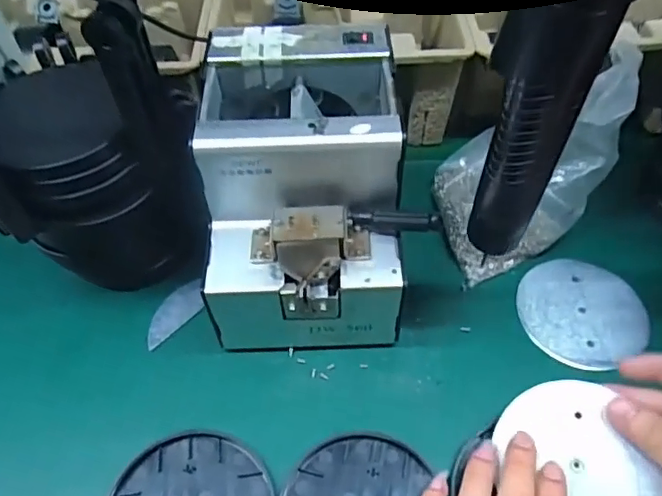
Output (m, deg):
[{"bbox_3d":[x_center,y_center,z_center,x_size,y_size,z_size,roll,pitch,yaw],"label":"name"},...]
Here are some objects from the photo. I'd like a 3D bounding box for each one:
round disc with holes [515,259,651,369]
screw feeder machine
[{"bbox_3d":[0.186,0.045,0.414,0.091,0.004,0.088,-1,52,1],"label":"round disc with holes"},{"bbox_3d":[-0.011,-0.038,0.392,0.137,0.153,0.171,-2,52,0],"label":"screw feeder machine"}]

